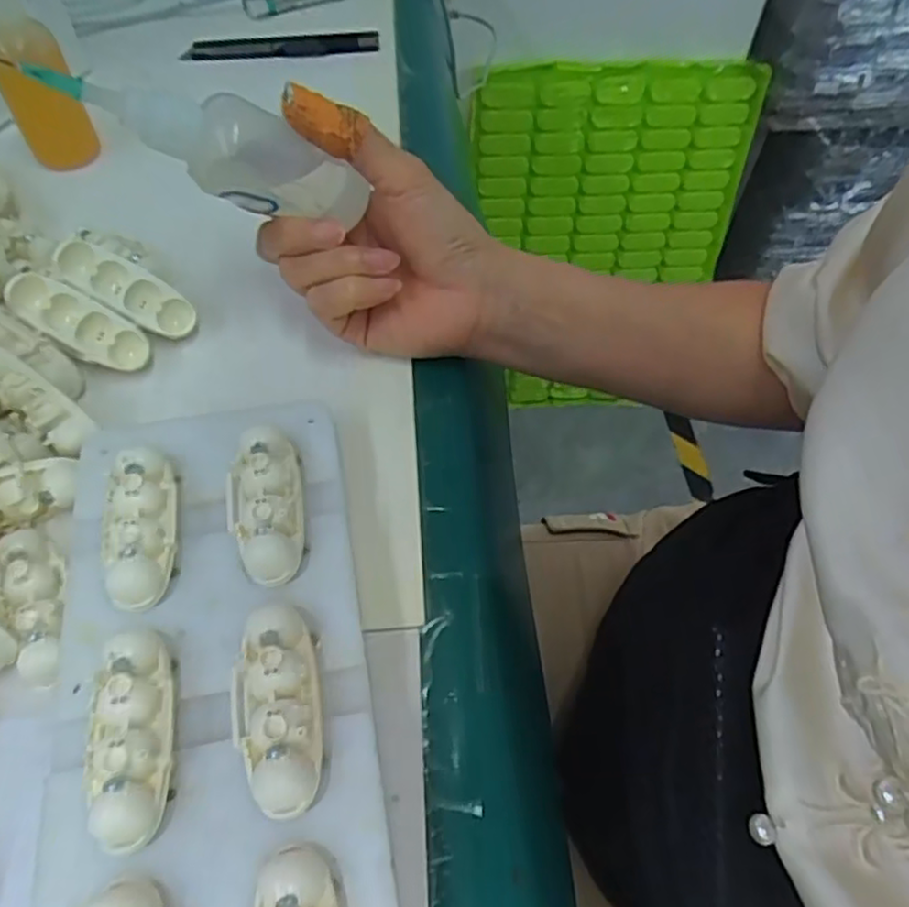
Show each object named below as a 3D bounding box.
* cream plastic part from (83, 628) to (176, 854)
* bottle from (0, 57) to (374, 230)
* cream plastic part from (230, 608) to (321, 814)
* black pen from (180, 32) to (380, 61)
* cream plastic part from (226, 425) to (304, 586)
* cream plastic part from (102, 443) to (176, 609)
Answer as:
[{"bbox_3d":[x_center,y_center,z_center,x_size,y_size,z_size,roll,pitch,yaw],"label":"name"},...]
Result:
[{"bbox_3d":[-0.099,0.085,0.215,0.023,0.015,0.062,-8,57,-6],"label":"cream plastic part"},{"bbox_3d":[-0.094,-0.118,0.265,0.121,0.028,0.026,11,52,-34],"label":"bottle"},{"bbox_3d":[-0.056,0.077,0.220,0.026,0.015,0.063,-5,57,-4],"label":"cream plastic part"},{"bbox_3d":[-0.114,-0.270,0.466,0.126,0.015,0.012,-3,58,-5],"label":"black pen"},{"bbox_3d":[-0.070,0.018,0.259,0.027,0.015,0.060,-11,57,-8],"label":"cream plastic part"},{"bbox_3d":[-0.113,0.026,0.254,0.023,0.016,0.062,-9,57,-7],"label":"cream plastic part"}]

